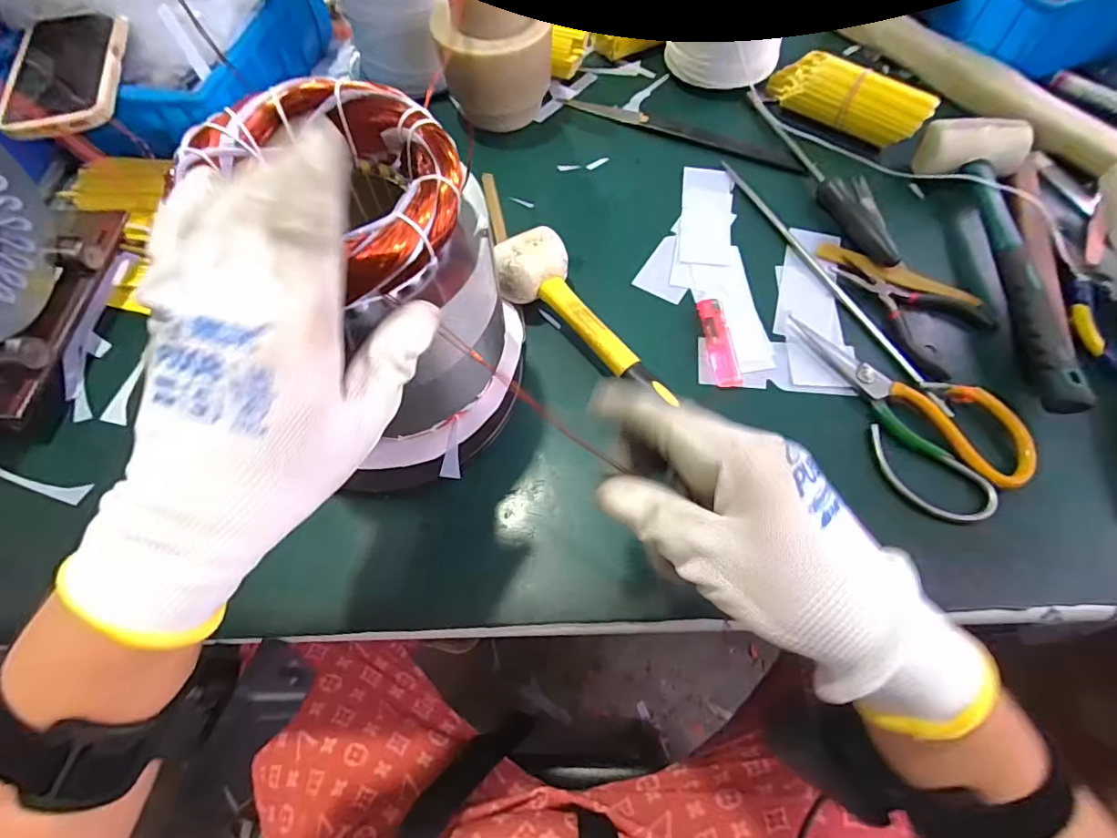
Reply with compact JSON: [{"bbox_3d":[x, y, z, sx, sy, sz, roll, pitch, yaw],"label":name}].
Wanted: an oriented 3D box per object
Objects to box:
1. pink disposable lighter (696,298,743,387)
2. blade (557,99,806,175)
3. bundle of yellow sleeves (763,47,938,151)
[{"bbox_3d":[0.128,-0.061,0.407,0.022,0.011,0.079,-5,64,0],"label":"pink disposable lighter"},{"bbox_3d":[0.120,-0.291,0.519,0.255,0.006,0.022,26,68,14],"label":"blade"},{"bbox_3d":[0.276,-0.314,0.499,0.038,0.048,0.157,-42,70,-16],"label":"bundle of yellow sleeves"}]

